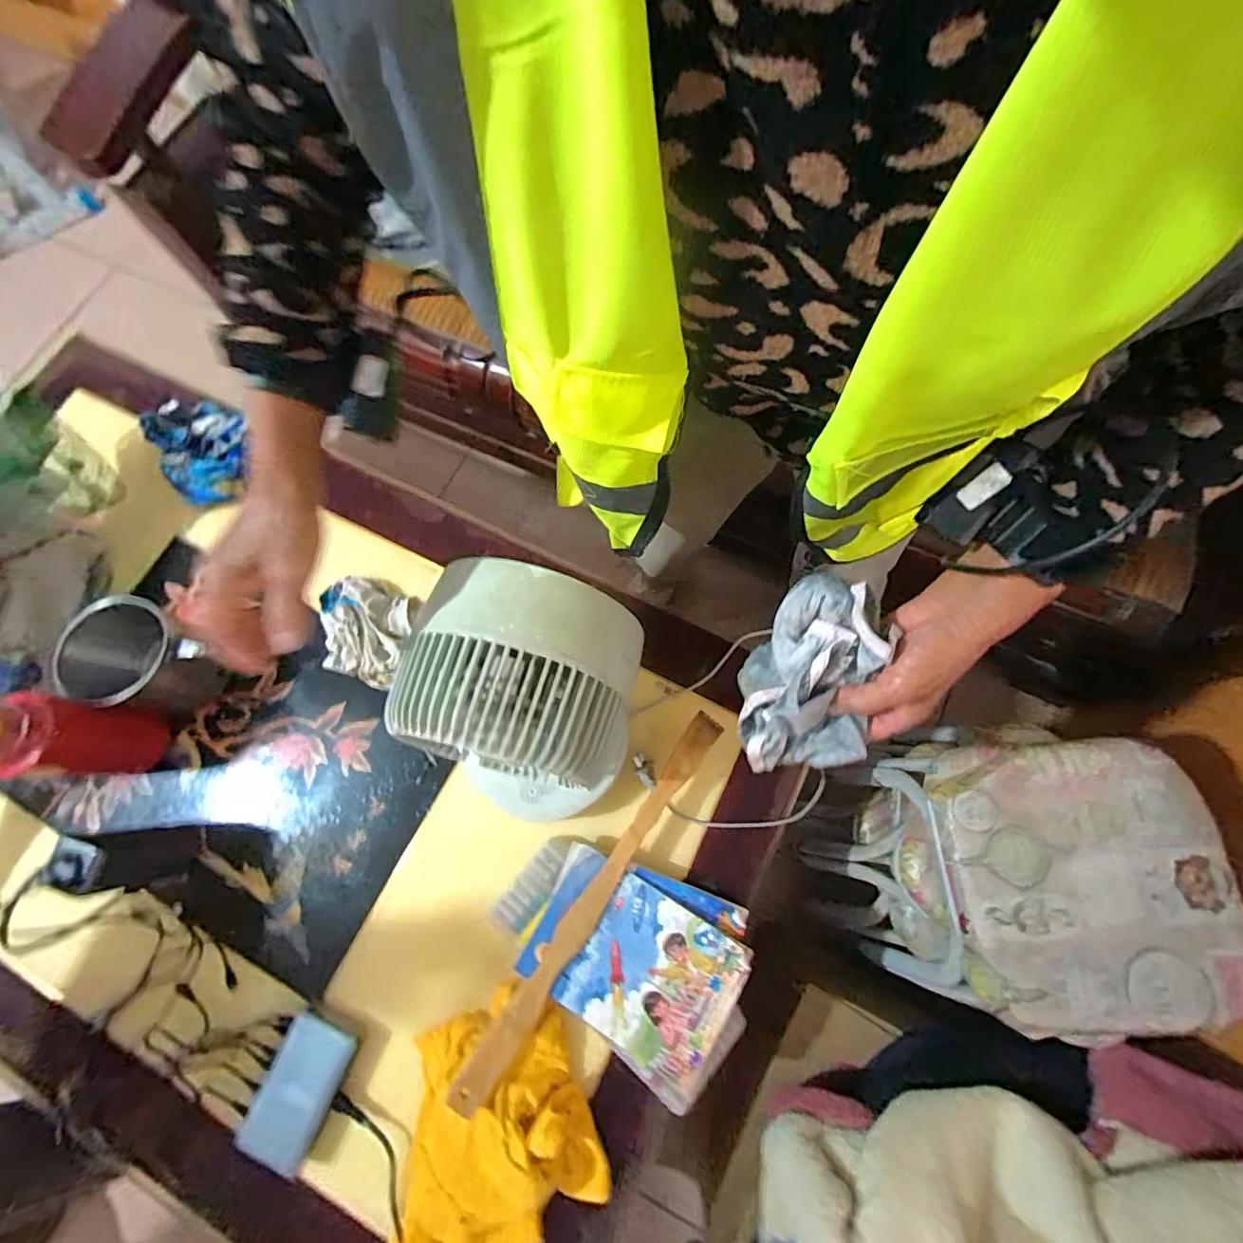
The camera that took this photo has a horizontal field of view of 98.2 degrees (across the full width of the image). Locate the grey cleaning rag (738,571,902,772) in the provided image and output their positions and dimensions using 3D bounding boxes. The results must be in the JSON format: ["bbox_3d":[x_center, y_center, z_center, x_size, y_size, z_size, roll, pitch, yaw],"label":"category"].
[{"bbox_3d":[0.143,0.043,0.407,0.084,0.116,0.133,13,76,4],"label":"grey cleaning rag"}]

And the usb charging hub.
[{"bbox_3d":[-0.339,0.489,0.564,0.077,0.021,0.136,22,76,7],"label":"usb charging hub"}]

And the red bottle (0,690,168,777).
[{"bbox_3d":[-0.620,0.120,0.576,0.095,0.246,0.081,9,75,3],"label":"red bottle"}]

